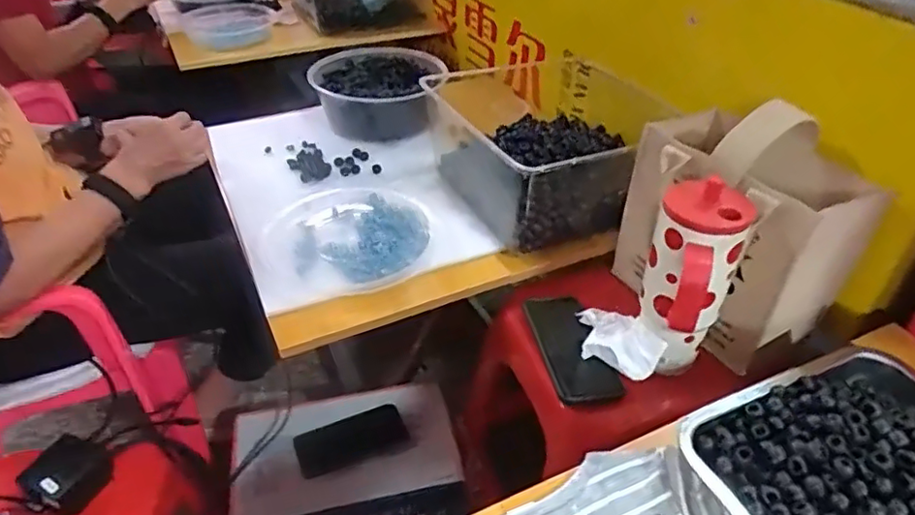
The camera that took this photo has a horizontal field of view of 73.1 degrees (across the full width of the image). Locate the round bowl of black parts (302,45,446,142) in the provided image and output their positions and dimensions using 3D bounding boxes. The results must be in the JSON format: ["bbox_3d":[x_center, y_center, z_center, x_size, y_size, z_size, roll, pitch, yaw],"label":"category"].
[{"bbox_3d":[-0.140,-0.295,1.102,0.224,0.081,0.207,0,38,0],"label":"round bowl of black parts"}]

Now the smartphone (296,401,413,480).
[{"bbox_3d":[-0.163,0.279,0.951,0.163,0.014,0.078,-17,41,-20],"label":"smartphone"}]

